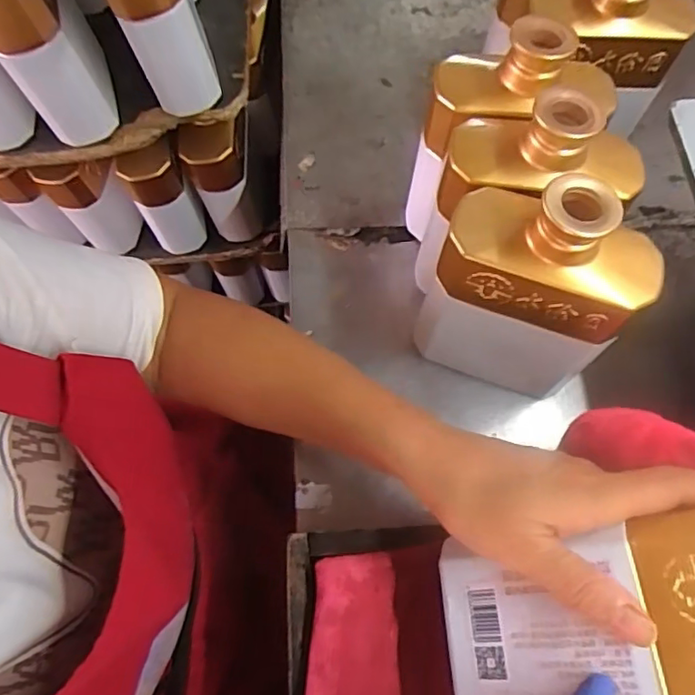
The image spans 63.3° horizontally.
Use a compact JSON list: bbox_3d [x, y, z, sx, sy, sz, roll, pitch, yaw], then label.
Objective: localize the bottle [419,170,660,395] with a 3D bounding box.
[{"bbox_3d":[0.108,-0.029,0.348,0.111,0.173,0.059,20,69,8],"label":"bottle"}]

